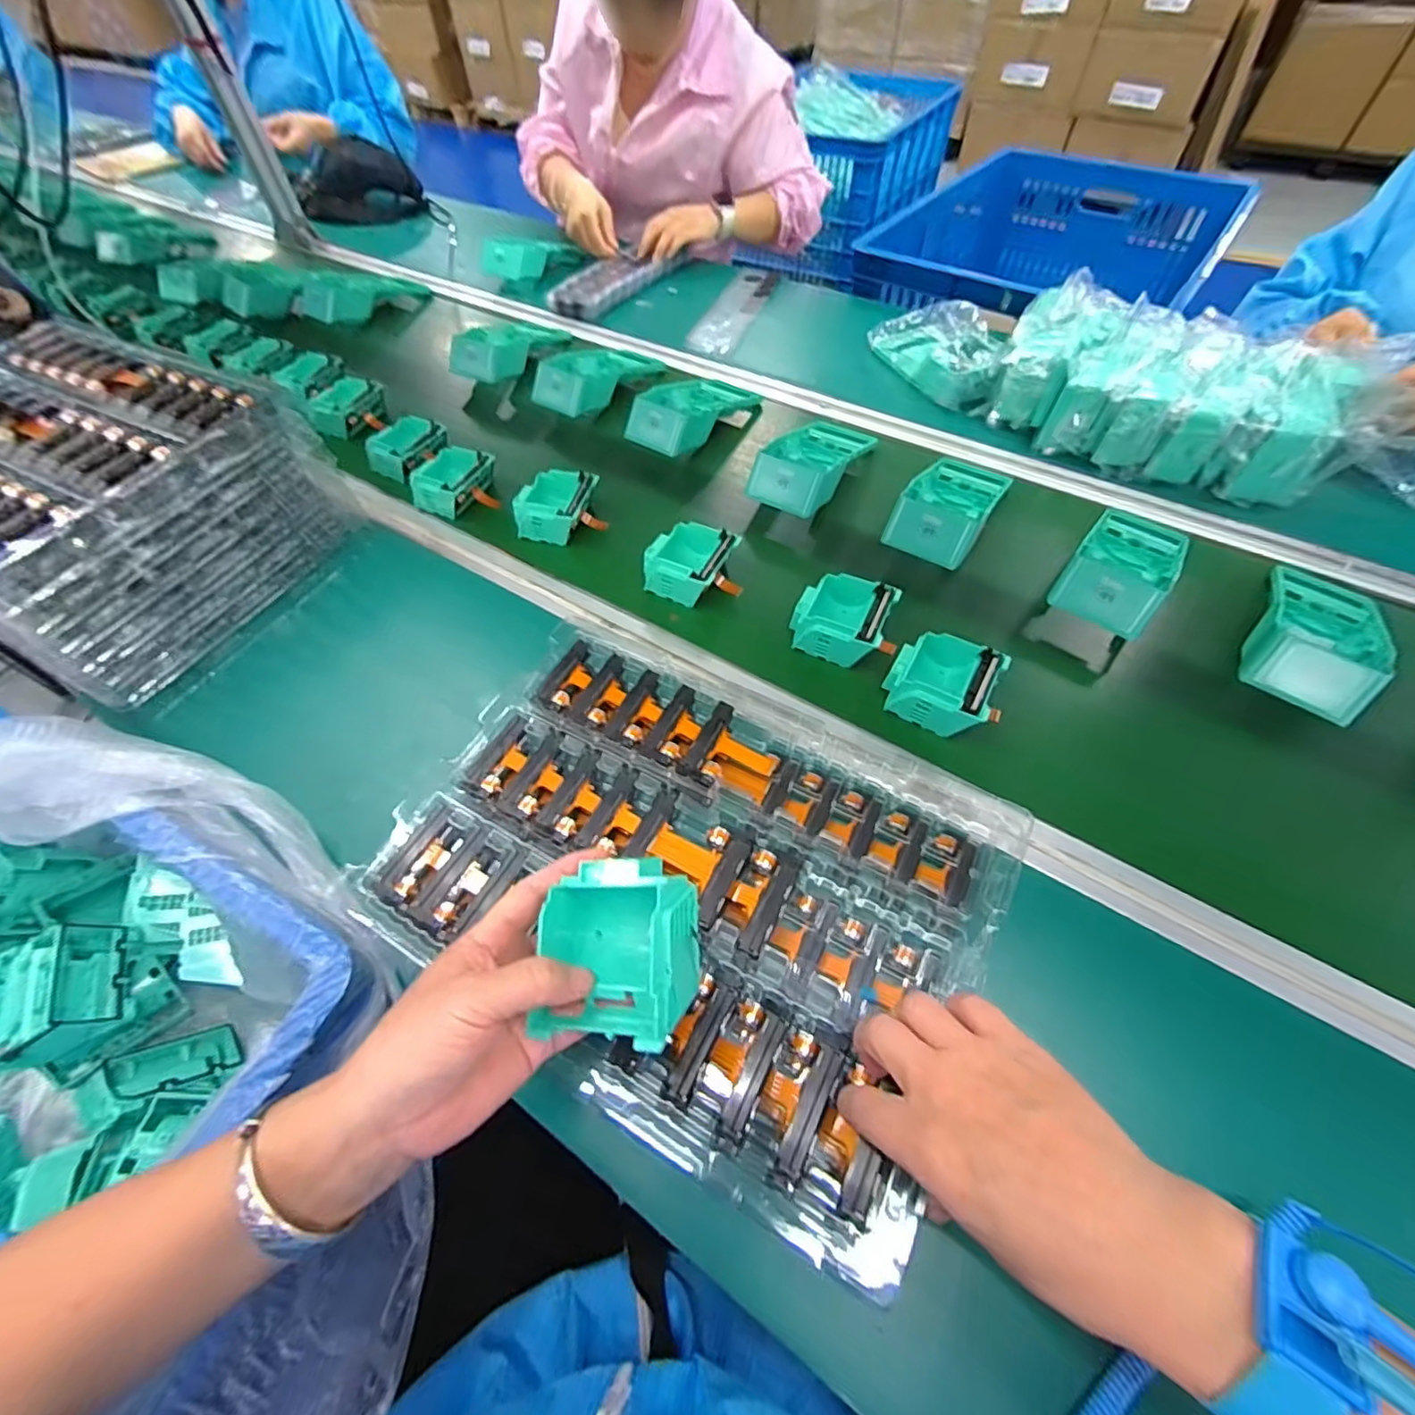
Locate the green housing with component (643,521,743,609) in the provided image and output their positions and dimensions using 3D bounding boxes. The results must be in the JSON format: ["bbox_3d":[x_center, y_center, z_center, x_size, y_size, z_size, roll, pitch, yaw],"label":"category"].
[{"bbox_3d":[-0.014,-0.137,0.575,0.093,0.037,0.083,17,58,13],"label":"green housing with component"}]

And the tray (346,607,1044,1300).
[{"bbox_3d":[-0.013,0.112,0.396,0.371,0.036,0.268,22,59,16],"label":"tray"}]

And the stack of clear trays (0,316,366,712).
[{"bbox_3d":[-0.583,-0.211,0.562,0.382,0.118,0.276,26,60,18],"label":"stack of clear trays"}]

